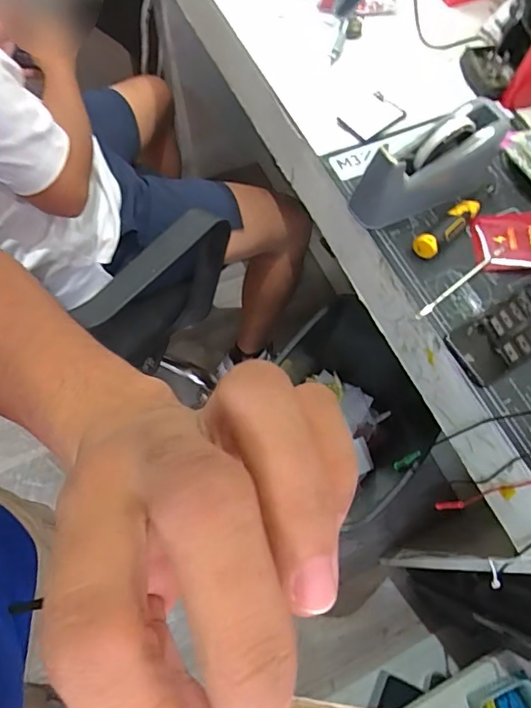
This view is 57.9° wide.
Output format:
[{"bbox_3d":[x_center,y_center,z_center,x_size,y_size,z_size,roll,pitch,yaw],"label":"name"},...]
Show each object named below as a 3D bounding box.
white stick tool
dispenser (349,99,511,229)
[{"bbox_3d":[0.247,-0.089,0.621,0.139,0.008,0.010,-38,74,-17],"label":"white stick tool"},{"bbox_3d":[0.219,-0.247,0.633,0.211,0.103,0.072,-31,72,-15],"label":"dispenser"}]

